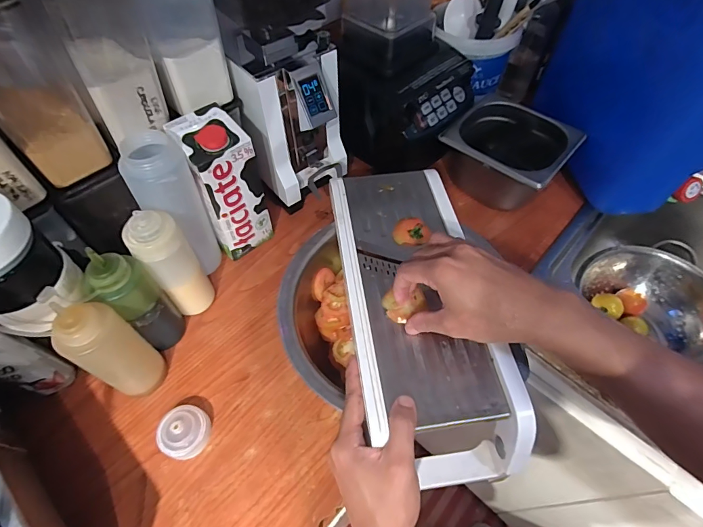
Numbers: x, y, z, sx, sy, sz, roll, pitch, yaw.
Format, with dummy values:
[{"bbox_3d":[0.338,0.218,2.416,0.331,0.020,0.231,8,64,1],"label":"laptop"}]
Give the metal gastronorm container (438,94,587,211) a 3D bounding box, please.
[{"bbox_3d":[0.249,-0.172,0.649,0.173,0.102,0.151,36,63,22],"label":"metal gastronorm container"}]

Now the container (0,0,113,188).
[{"bbox_3d":[-0.344,-0.187,0.407,0.139,0.165,0.078,38,64,22],"label":"container"}]

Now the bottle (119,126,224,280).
[{"bbox_3d":[-0.220,-0.065,0.507,0.060,0.201,0.064,13,57,9],"label":"bottle"}]

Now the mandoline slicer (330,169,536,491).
[{"bbox_3d":[0.070,0.043,0.436,0.160,0.100,0.355,-11,62,-7],"label":"mandoline slicer"}]

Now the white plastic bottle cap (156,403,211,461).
[{"bbox_3d":[-0.190,0.192,0.451,0.049,0.032,0.055,13,57,9],"label":"white plastic bottle cap"}]

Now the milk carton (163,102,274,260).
[{"bbox_3d":[-0.168,-0.104,0.539,0.081,0.188,0.078,-34,62,-20],"label":"milk carton"}]

